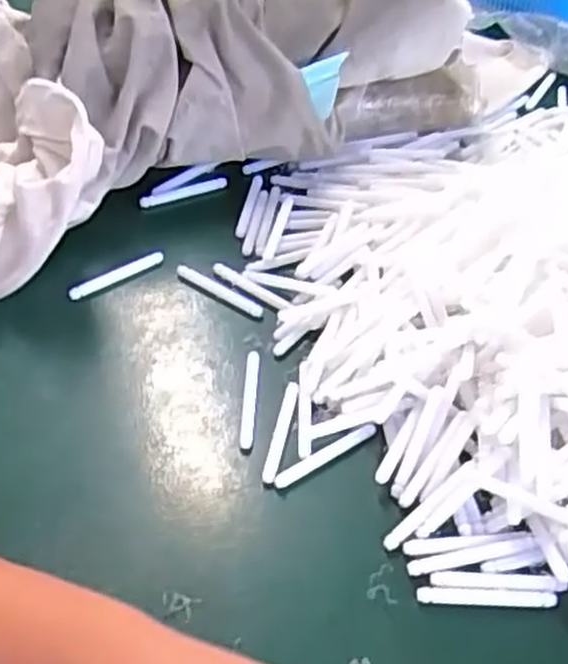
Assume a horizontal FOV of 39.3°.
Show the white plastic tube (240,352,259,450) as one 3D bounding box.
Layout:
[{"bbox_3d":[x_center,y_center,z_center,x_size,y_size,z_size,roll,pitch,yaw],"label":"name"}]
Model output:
[{"bbox_3d":[-0.018,0.035,0.409,0.007,0.006,0.060,4,49,0],"label":"white plastic tube"}]

